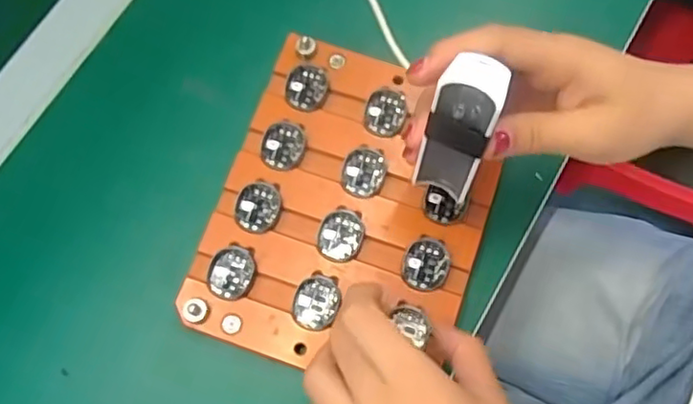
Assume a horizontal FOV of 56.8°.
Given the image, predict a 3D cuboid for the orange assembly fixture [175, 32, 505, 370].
[{"bbox_3d":[0.003,0.003,0.368,0.148,0.012,0.183,18,72,6],"label":"orange assembly fixture"}]

